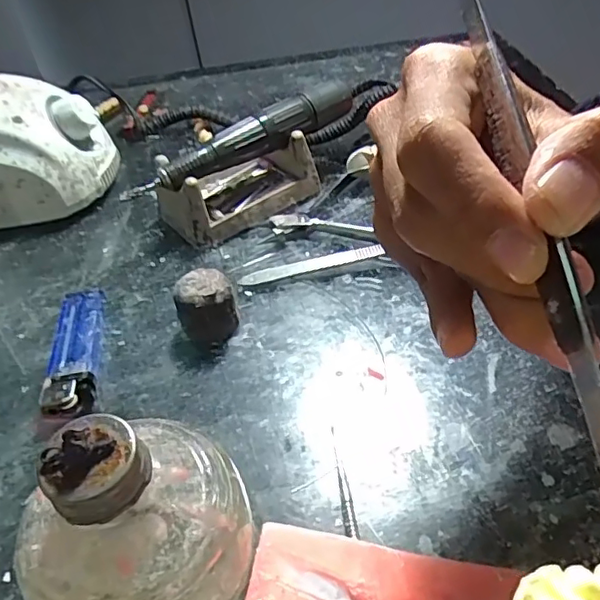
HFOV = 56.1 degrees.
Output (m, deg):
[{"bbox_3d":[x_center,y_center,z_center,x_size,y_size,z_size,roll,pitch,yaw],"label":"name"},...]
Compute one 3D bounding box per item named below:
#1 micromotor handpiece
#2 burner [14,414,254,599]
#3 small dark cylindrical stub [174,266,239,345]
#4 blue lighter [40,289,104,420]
[{"bbox_3d":[-0.033,-0.107,0.367,0.171,0.022,0.020,-31,47,-23],"label":"micromotor handpiece"},{"bbox_3d":[-0.053,0.074,0.186,0.073,0.078,0.071,-35,49,-26],"label":"burner"},{"bbox_3d":[-0.049,0.004,0.295,0.029,0.032,0.024,-13,43,-6],"label":"small dark cylindrical stub"},{"bbox_3d":[-0.116,0.026,0.295,0.023,0.014,0.083,-11,43,-3],"label":"blue lighter"}]

